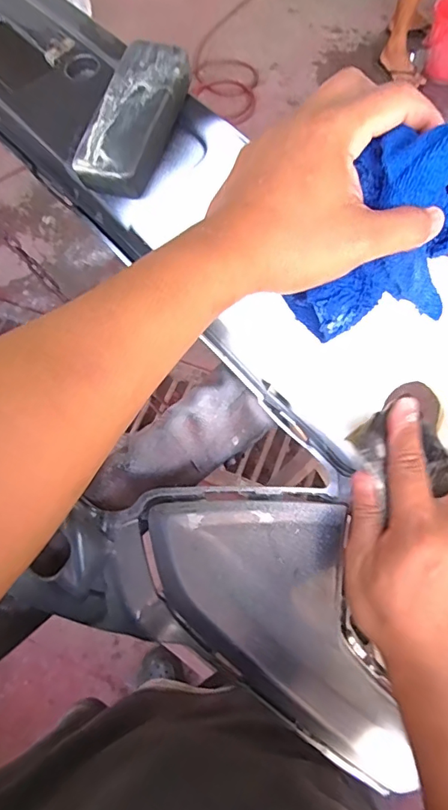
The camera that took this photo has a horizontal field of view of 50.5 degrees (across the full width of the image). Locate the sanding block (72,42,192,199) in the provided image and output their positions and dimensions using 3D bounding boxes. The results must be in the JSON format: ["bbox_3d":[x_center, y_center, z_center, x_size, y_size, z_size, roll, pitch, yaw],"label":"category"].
[{"bbox_3d":[-0.062,-0.198,0.332,0.044,0.027,0.111,19,79,10],"label":"sanding block"}]

